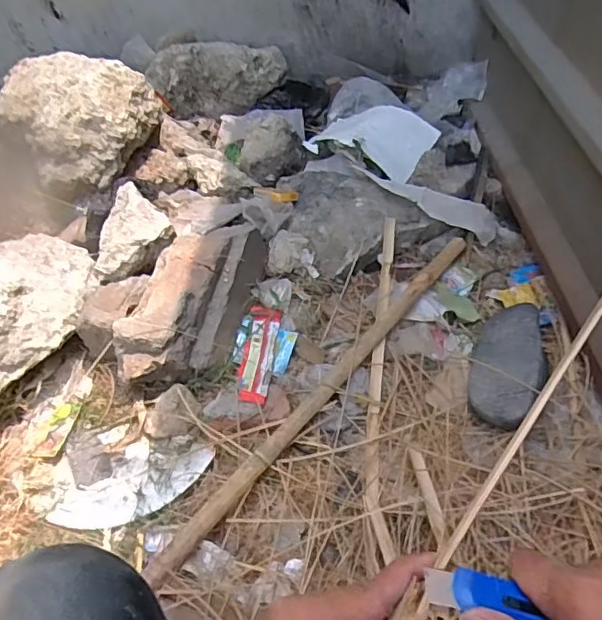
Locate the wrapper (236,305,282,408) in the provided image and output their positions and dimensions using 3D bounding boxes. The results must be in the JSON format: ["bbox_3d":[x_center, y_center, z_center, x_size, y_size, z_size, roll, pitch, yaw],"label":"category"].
[{"bbox_3d":[-0.077,0.082,1.008,0.058,0.030,0.208,1,48,8],"label":"wrapper"}]

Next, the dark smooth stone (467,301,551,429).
[{"bbox_3d":[0.347,0.072,0.929,0.116,0.085,0.277,16,52,21],"label":"dark smooth stone"}]

